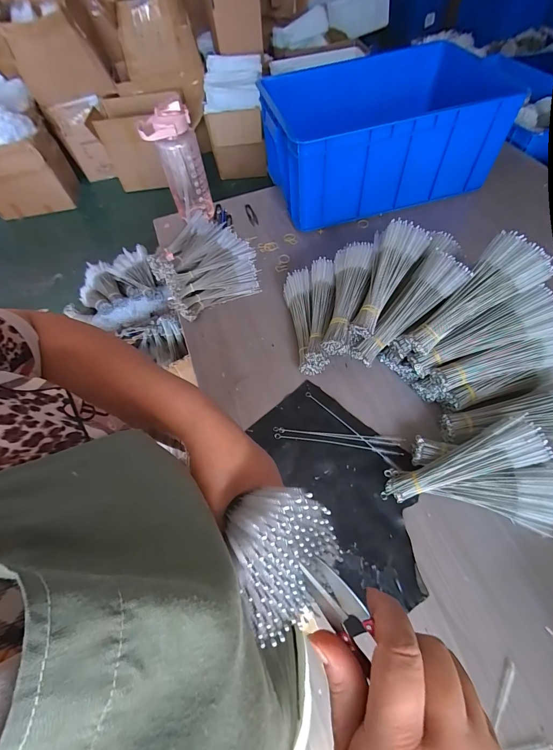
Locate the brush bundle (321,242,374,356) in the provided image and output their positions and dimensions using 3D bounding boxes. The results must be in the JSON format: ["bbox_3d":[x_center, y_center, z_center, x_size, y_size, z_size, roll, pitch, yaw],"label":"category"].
[{"bbox_3d":[0.144,-0.158,0.658,0.075,0.081,0.246,8,61,9],"label":"brush bundle"}]

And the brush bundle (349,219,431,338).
[{"bbox_3d":[0.206,-0.183,0.631,0.100,0.047,0.242,23,82,16],"label":"brush bundle"}]

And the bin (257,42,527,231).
[{"bbox_3d":[0.289,-0.704,0.965,0.628,0.238,0.441,-14,60,-4],"label":"bin"}]

